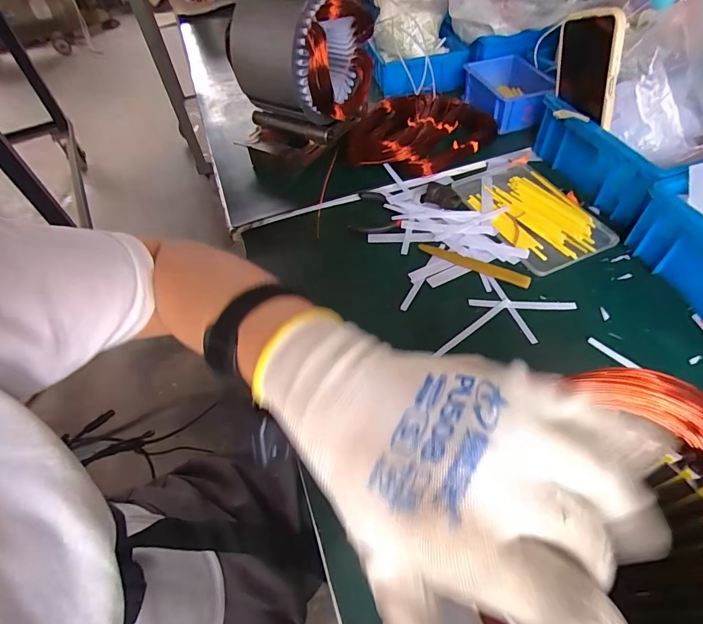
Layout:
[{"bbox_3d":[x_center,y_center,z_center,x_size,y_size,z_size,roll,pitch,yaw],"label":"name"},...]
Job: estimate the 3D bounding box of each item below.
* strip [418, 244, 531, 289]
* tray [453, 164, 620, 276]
[{"bbox_3d":[0.139,-0.055,0.461,0.129,0.004,0.019,23,63,21],"label":"strip"},{"bbox_3d":[0.224,-0.130,0.502,0.126,0.009,0.182,-25,55,-13],"label":"tray"}]

